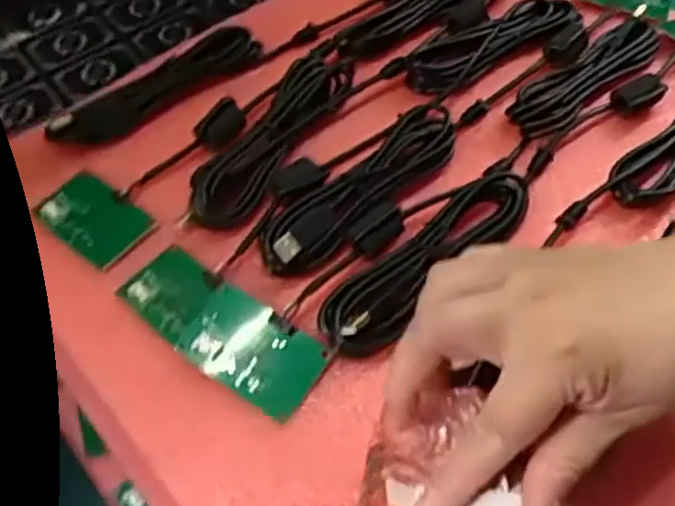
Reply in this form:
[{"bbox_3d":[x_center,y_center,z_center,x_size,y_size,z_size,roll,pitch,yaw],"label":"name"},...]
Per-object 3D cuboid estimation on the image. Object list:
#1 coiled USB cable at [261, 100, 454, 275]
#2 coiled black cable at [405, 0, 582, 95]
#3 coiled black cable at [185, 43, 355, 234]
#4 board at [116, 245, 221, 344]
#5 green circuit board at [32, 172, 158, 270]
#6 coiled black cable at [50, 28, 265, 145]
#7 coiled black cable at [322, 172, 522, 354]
[{"bbox_3d":[0.016,-0.042,0.424,0.150,0.024,0.038,-38,61,-22],"label":"coiled USB cable"},{"bbox_3d":[0.108,-0.151,0.505,0.142,0.019,0.038,-29,58,-17],"label":"coiled black cable"},{"bbox_3d":[-0.041,-0.079,0.450,0.043,0.022,0.155,26,59,20],"label":"coiled black cable"},{"bbox_3d":[-0.092,0.021,0.397,0.048,0.006,0.043,33,62,24],"label":"board"},{"bbox_3d":[-0.146,-0.021,0.430,0.071,0.006,0.040,33,62,23],"label":"green circuit board"},{"bbox_3d":[-0.117,-0.111,0.477,0.151,0.018,0.024,-37,60,-22],"label":"coiled black cable"},{"bbox_3d":[0.051,0.001,0.389,0.147,0.016,0.040,-37,61,-22],"label":"coiled black cable"}]

